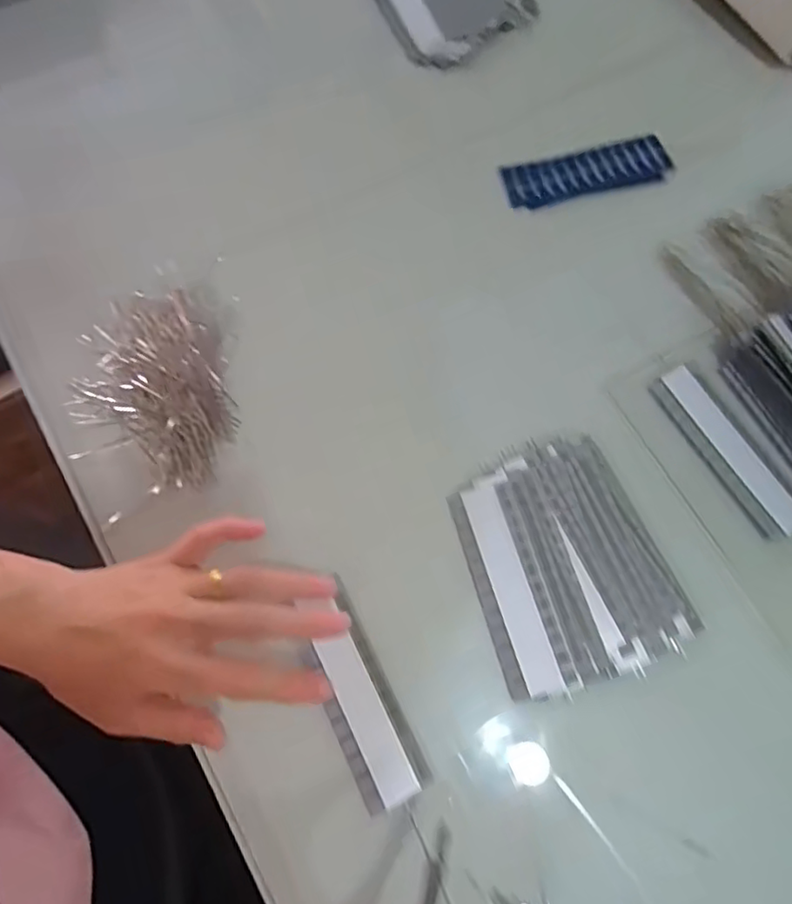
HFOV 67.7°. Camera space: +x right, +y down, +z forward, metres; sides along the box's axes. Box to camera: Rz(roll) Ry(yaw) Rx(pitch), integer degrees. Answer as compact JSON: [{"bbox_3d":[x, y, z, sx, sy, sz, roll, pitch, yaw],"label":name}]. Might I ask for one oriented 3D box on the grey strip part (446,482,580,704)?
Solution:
[{"bbox_3d":[0.070,0.080,0.350,0.039,0.010,0.123,-15,74,-7],"label":"grey strip part"}]

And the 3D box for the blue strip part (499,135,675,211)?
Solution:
[{"bbox_3d":[0.151,-0.219,0.460,0.137,0.011,0.039,-14,74,-6],"label":"blue strip part"}]

